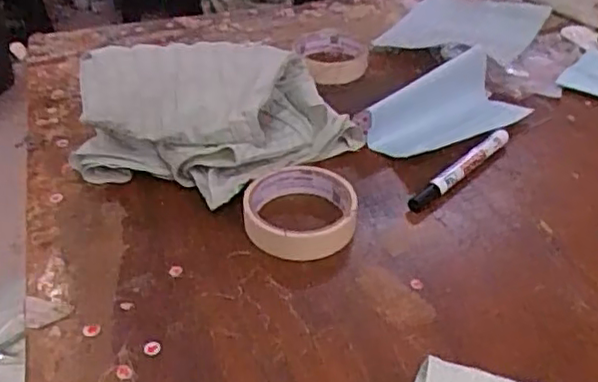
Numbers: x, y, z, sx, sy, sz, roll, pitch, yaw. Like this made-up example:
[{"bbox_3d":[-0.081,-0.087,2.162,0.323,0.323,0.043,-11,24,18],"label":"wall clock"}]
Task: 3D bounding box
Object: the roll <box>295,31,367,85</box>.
[{"bbox_3d":[0.038,-0.156,0.729,0.074,0.032,0.088,-5,37,-4],"label":"roll"}]

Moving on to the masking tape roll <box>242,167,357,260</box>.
[{"bbox_3d":[0.001,0.015,0.510,0.087,0.031,0.086,-1,37,1],"label":"masking tape roll"}]

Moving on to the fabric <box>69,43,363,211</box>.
[{"bbox_3d":[-0.072,-0.068,0.557,0.230,0.102,0.142,-25,43,-27],"label":"fabric"}]

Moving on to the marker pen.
[{"bbox_3d":[0.144,-0.021,0.563,0.015,0.014,0.144,30,47,35],"label":"marker pen"}]

